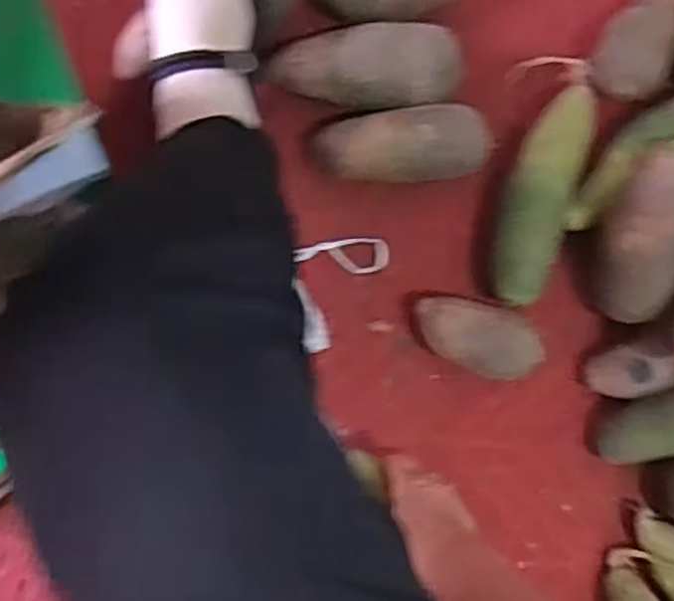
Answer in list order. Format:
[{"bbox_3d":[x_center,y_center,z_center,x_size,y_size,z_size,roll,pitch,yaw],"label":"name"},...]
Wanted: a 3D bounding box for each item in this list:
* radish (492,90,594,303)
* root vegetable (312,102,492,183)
[{"bbox_3d":[0.186,-0.098,0.663,0.070,0.053,0.211,12,83,-6],"label":"radish"},{"bbox_3d":[0.058,-0.134,0.646,0.156,0.061,0.063,-7,85,-8],"label":"root vegetable"}]

